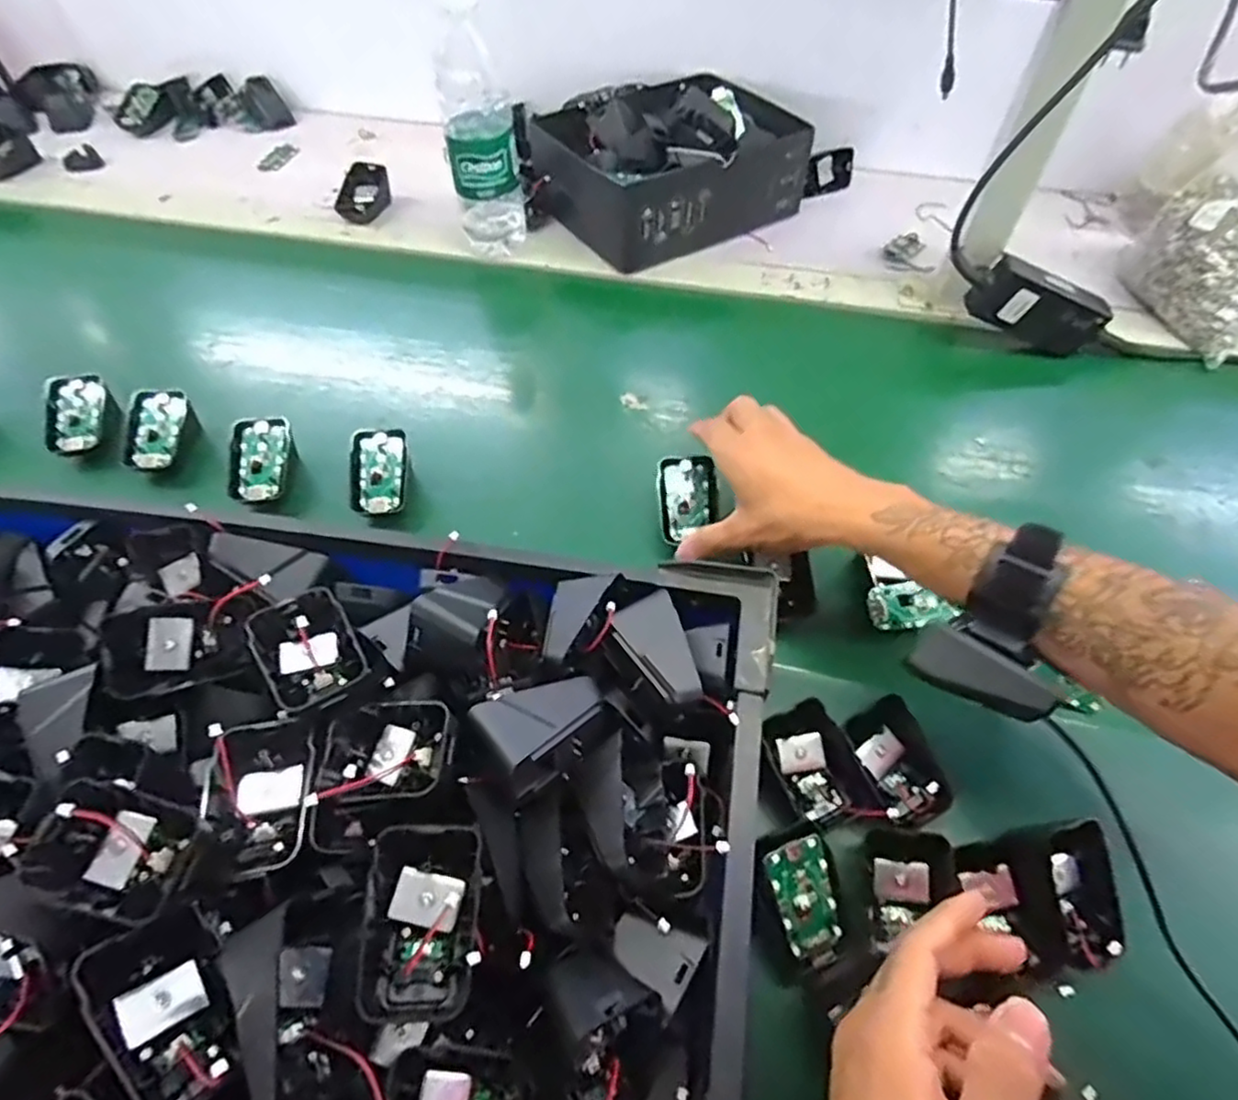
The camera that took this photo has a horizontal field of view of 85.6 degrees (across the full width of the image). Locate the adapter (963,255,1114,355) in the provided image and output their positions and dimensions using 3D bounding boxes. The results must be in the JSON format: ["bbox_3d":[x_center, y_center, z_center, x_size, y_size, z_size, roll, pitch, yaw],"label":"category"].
[{"bbox_3d":[0.375,-0.216,0.598,0.120,0.055,0.026,17,56,-13],"label":"adapter"}]

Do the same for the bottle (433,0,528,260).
[{"bbox_3d":[-0.129,-0.393,0.633,0.069,0.219,0.060,-8,57,-7],"label":"bottle"}]

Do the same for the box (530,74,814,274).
[{"bbox_3d":[0.056,-0.423,0.726,0.253,0.087,0.198,-28,62,-18],"label":"box"}]

